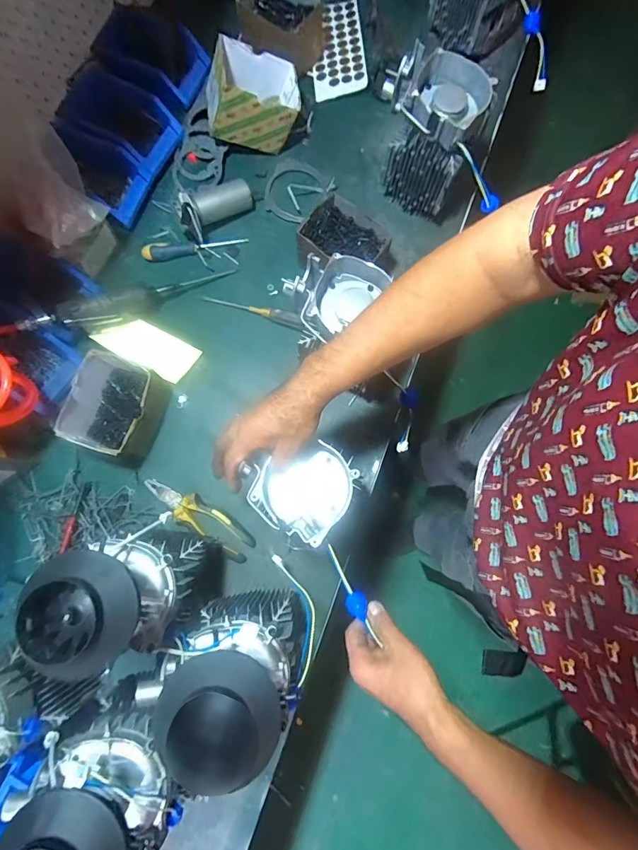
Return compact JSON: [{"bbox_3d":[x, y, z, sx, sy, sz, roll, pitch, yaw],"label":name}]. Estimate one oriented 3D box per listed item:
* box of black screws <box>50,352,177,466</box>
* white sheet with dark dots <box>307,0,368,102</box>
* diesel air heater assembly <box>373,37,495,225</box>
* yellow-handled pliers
[{"bbox_3d":[-0.327,-0.026,0.667,0.124,0.090,0.154,25,80,5],"label":"box of black screws"},{"bbox_3d":[0.035,-0.768,0.842,0.109,0.009,0.224,-8,82,13],"label":"white sheet with dark dots"},{"bbox_3d":[0.177,-0.476,0.699,0.161,0.217,0.114,33,81,6],"label":"diesel air heater assembly"},{"bbox_3d":[-0.195,0.149,0.676,0.198,0.028,0.052,32,81,6],"label":"yellow-handled pliers"}]

